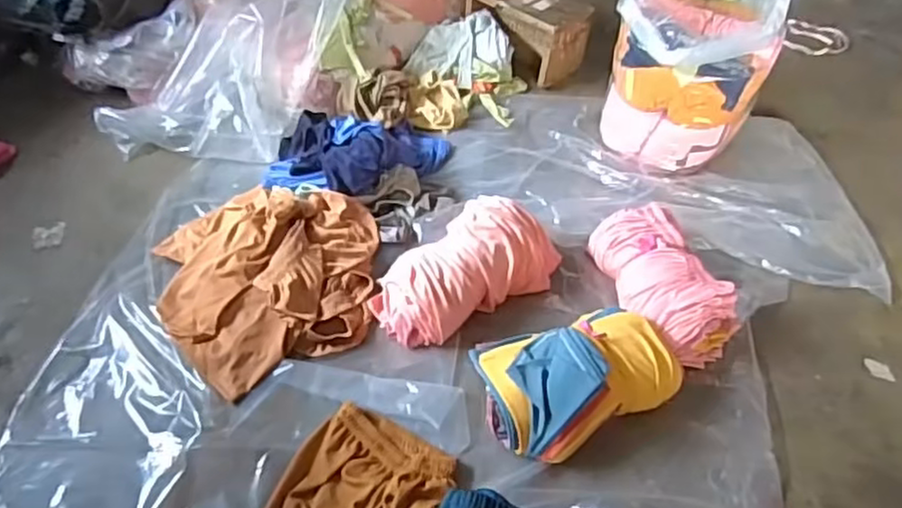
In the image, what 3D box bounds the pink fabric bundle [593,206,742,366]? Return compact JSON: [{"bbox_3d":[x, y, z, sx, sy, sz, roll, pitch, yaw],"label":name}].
[{"bbox_3d":[0.414,0.042,1.335,0.185,0.126,0.345,-16,51,-18],"label":"pink fabric bundle"}]

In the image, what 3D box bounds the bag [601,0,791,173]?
[{"bbox_3d":[0.608,-0.504,1.707,0.342,0.327,0.521,23,50,15],"label":"bag"}]

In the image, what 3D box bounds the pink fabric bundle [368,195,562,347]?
[{"bbox_3d":[0.034,0.025,1.321,0.375,0.127,0.168,-26,55,-26],"label":"pink fabric bundle"}]

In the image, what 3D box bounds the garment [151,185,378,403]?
[{"bbox_3d":[-0.341,0.033,1.295,0.404,0.083,0.431,-8,49,-12],"label":"garment"}]

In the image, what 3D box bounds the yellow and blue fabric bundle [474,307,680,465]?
[{"bbox_3d":[0.224,0.206,1.169,0.339,0.126,0.229,-9,48,-13],"label":"yellow and blue fabric bundle"}]

